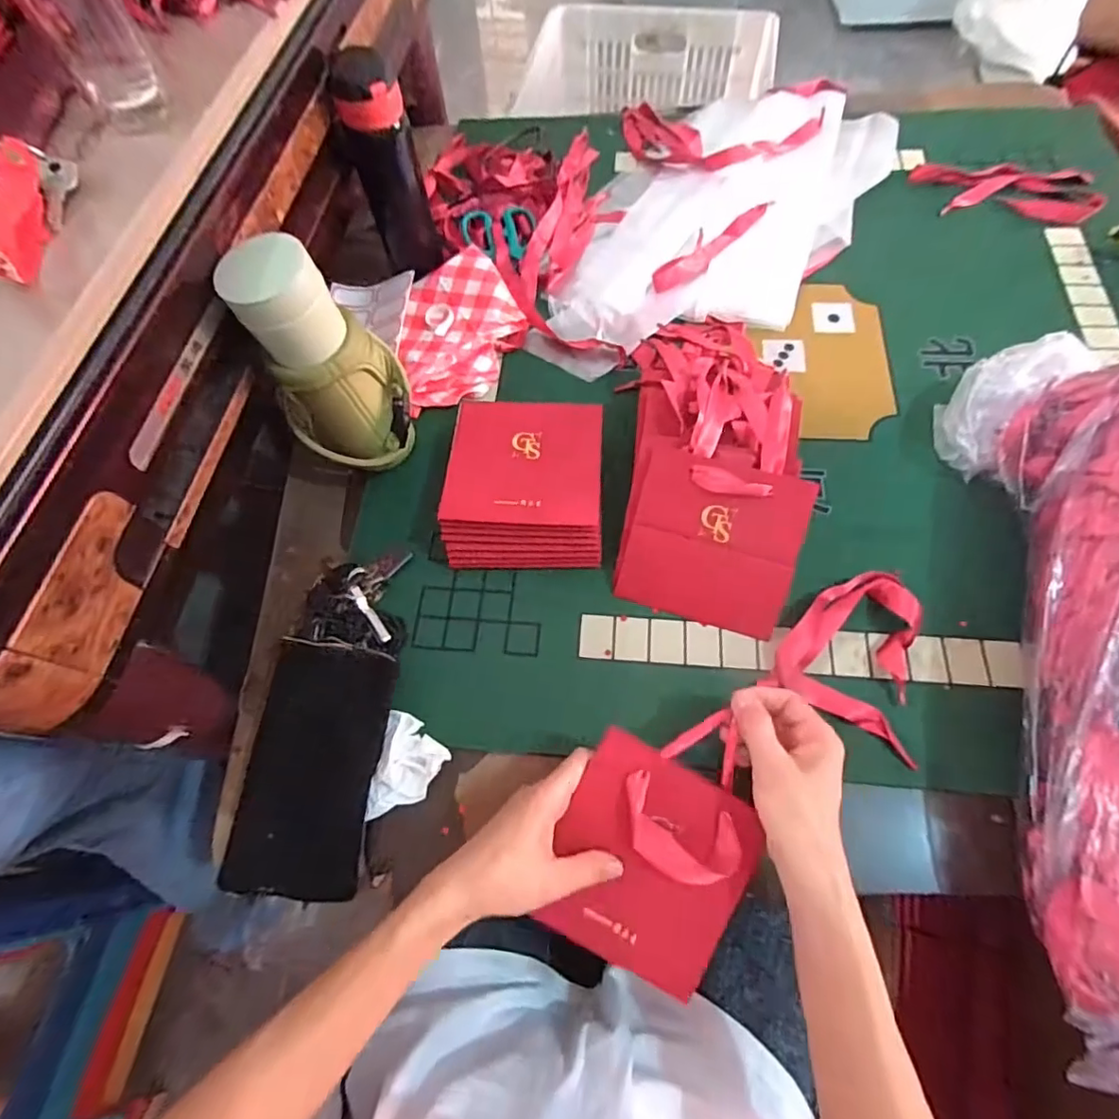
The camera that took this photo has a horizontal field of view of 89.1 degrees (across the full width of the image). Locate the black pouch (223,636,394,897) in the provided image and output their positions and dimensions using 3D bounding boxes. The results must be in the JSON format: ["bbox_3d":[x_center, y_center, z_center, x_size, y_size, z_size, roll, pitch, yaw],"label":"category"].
[{"bbox_3d":[-0.201,0.166,0.459,0.104,0.033,0.188,4,67,5],"label":"black pouch"}]

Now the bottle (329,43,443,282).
[{"bbox_3d":[-0.180,-0.410,0.599,0.065,0.184,0.082,-16,67,-4],"label":"bottle"}]

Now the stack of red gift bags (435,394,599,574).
[{"bbox_3d":[-0.031,-0.073,0.541,0.140,0.055,0.159,1,67,4],"label":"stack of red gift bags"}]

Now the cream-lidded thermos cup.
[{"bbox_3d":[-0.196,-0.157,0.497,0.107,0.223,0.077,-35,70,-11],"label":"cream-lidded thermos cup"}]

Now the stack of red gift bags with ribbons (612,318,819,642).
[{"bbox_3d":[0.142,-0.102,0.529,0.159,0.077,0.321,4,67,5],"label":"stack of red gift bags with ribbons"}]

